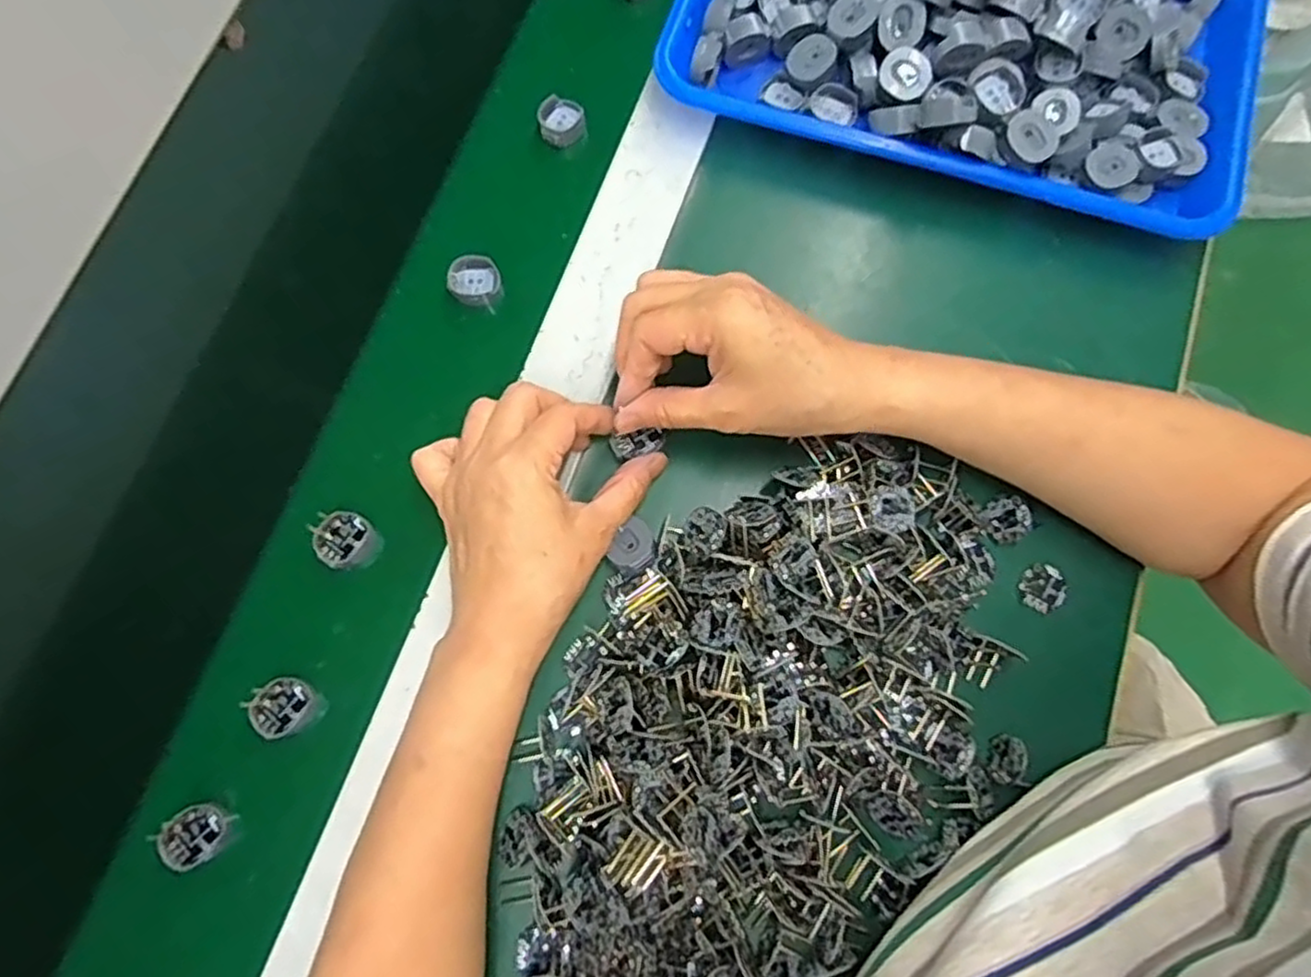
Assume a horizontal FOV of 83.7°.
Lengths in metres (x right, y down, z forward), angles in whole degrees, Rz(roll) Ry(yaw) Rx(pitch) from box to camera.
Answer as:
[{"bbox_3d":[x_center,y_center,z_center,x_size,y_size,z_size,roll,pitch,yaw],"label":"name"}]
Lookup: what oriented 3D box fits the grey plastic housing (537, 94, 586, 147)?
[{"bbox_3d":[-0.057,-0.227,0.453,0.028,0.012,0.030,-9,77,-1],"label":"grey plastic housing"}]

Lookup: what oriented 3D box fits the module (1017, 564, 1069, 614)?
[{"bbox_3d":[0.201,0.051,0.377,0.024,0.005,0.023,-37,79,-7],"label":"module"}]

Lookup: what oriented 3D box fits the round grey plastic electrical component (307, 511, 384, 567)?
[{"bbox_3d":[-0.165,0.028,0.395,0.028,0.034,0.029,0,77,1],"label":"round grey plastic electrical component"}]

